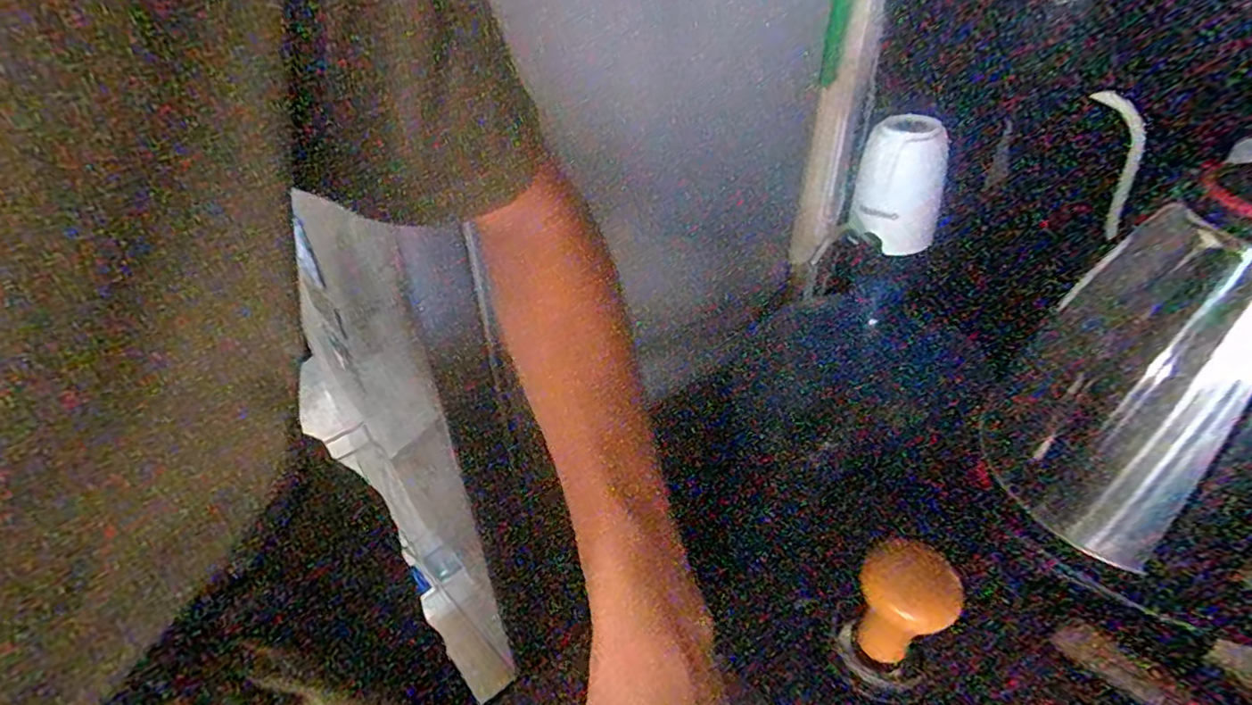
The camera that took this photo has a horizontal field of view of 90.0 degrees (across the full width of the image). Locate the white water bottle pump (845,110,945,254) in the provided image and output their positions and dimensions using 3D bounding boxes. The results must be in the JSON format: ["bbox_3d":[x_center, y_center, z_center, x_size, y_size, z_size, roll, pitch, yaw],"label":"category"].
[{"bbox_3d":[0.221,-0.135,0.507,0.060,0.096,0.064,11,42,14],"label":"white water bottle pump"}]

